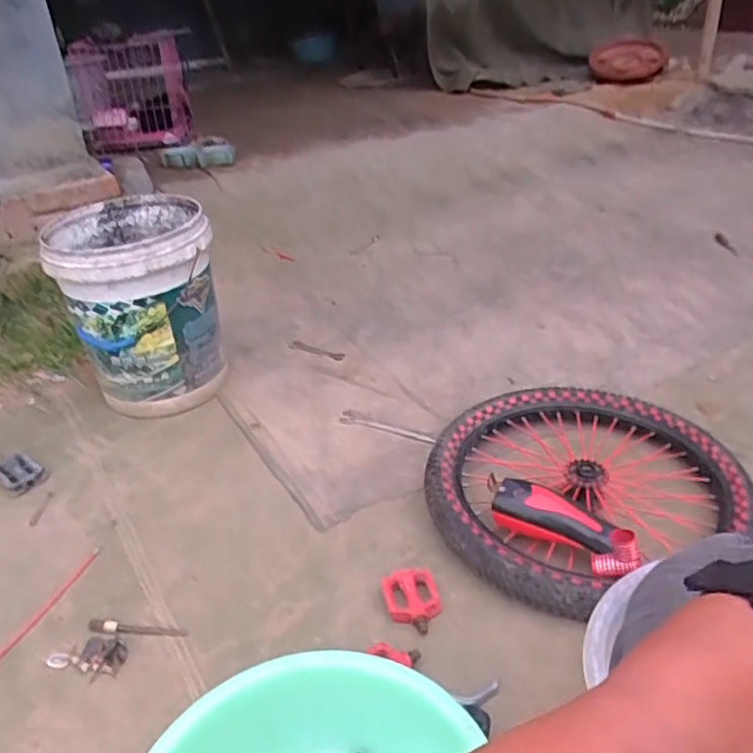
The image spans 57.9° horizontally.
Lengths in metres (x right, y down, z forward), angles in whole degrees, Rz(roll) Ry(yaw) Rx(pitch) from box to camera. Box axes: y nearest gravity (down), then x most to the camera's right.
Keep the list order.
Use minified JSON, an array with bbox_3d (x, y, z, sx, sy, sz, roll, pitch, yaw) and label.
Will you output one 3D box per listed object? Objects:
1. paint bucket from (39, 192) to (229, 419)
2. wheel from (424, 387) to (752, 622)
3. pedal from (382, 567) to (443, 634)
[{"bbox_3d":[-0.485,-0.143,1.424,0.282,0.372,0.301,-13,33,-17],"label":"paint bucket"},{"bbox_3d":[0.310,0.172,1.093,0.452,0.102,0.427,-3,32,2],"label":"wheel"},{"bbox_3d":[0.050,0.306,0.940,0.071,0.022,0.094,-9,32,-11],"label":"pedal"}]

